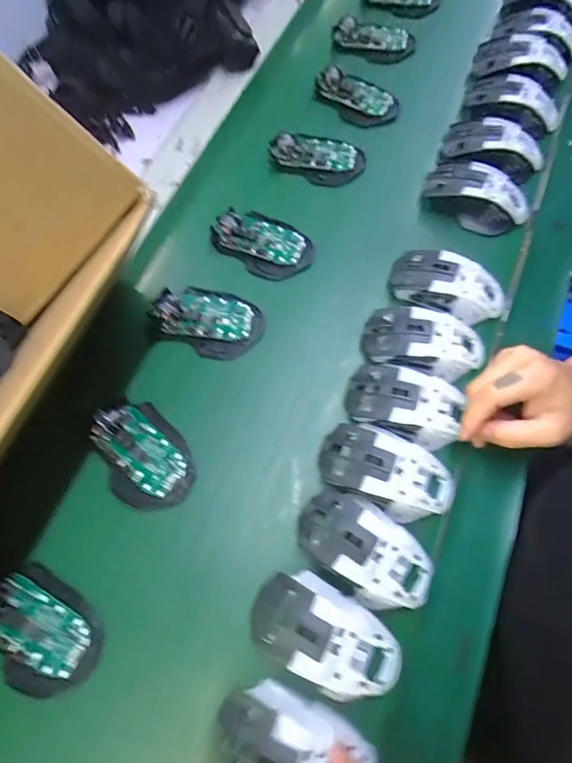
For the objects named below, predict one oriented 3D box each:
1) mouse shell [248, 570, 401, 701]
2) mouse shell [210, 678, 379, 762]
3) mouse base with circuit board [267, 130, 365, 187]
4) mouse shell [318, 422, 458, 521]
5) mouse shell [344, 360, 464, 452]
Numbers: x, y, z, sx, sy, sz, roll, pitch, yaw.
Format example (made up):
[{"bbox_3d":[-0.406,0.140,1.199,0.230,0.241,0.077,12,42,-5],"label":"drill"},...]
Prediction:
[{"bbox_3d":[0.031,0.189,0.327,0.114,0.029,0.063,25,69,11],"label":"mouse shell"},{"bbox_3d":[0.006,0.255,0.301,0.113,0.026,0.062,14,67,6],"label":"mouse shell"},{"bbox_3d":[0.039,-0.279,0.534,0.109,0.034,0.063,21,68,9],"label":"mouse base with circuit board"},{"bbox_3d":[0.086,0.076,0.371,0.115,0.029,0.061,24,69,10],"label":"mouse shell"},{"bbox_3d":[0.108,0.018,0.395,0.102,0.032,0.059,16,67,7],"label":"mouse shell"}]

